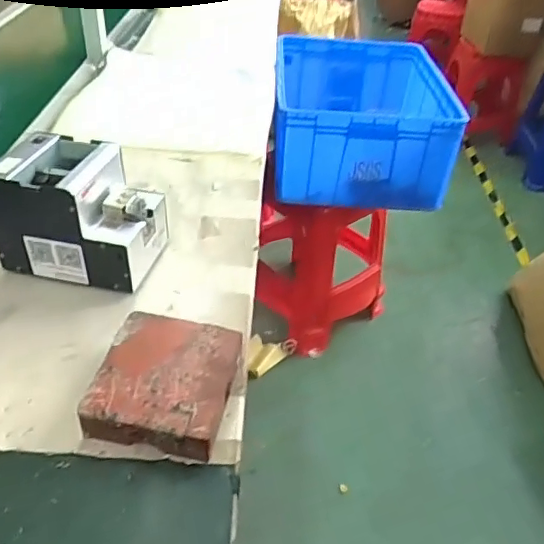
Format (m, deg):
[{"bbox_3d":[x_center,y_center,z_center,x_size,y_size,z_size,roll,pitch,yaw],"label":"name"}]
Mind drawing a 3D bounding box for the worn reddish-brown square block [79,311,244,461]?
[{"bbox_3d":[-0.108,0.114,0.585,0.129,0.046,0.148,10,40,6],"label":"worn reddish-brown square block"}]

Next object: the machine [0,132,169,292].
[{"bbox_3d":[-0.242,-0.076,0.722,0.178,0.145,0.134,12,40,9],"label":"machine"}]

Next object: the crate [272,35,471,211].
[{"bbox_3d":[0.202,-0.388,1.422,0.399,0.222,0.522,2,40,-3],"label":"crate"}]

